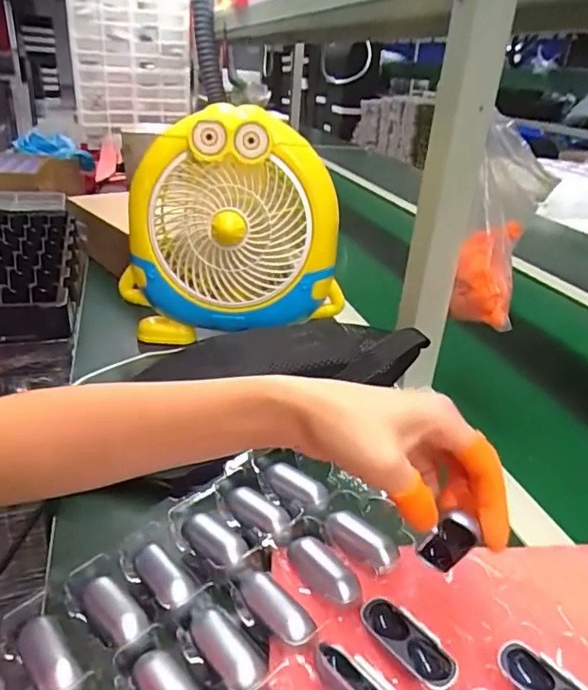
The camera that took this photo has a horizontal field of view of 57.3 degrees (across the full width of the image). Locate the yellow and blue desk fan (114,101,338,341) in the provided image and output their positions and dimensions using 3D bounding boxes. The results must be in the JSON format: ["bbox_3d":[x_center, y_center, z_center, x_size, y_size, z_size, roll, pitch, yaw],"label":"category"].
[{"bbox_3d":[-0.072,-0.132,0.630,0.254,0.238,0.080,5,27,2],"label":"yellow and blue desk fan"}]

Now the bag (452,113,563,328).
[{"bbox_3d":[0.203,-0.111,0.520,0.072,0.171,0.098,13,29,17],"label":"bag"}]

